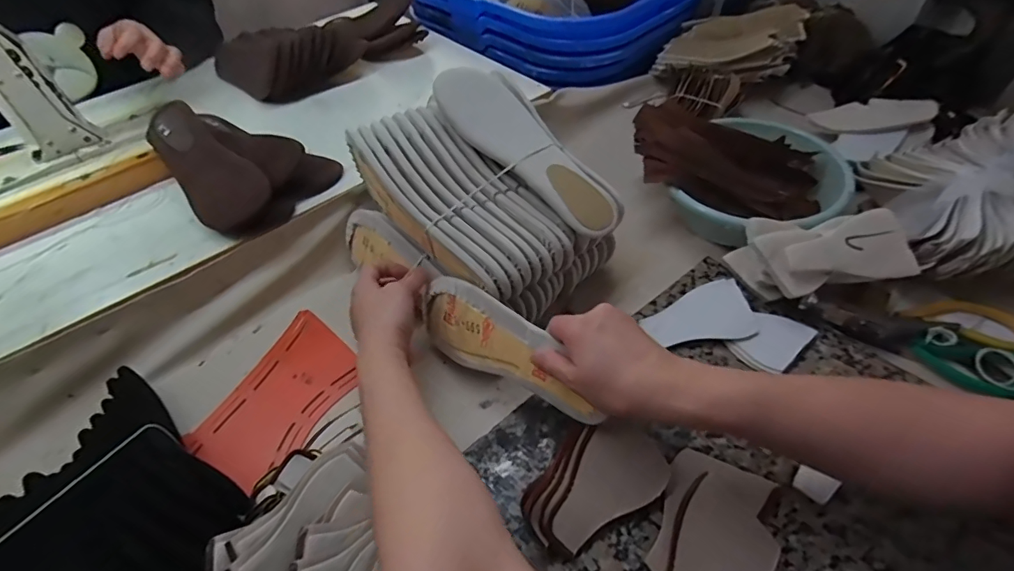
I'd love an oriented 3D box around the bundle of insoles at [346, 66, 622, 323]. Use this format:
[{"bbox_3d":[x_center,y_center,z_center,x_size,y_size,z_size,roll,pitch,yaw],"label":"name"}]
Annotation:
[{"bbox_3d":[-0.014,-0.097,0.521,0.199,0.095,0.260,-41,83,-16],"label":"bundle of insoles"}]

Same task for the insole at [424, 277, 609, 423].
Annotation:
[{"bbox_3d":[-0.005,0.052,0.453,0.208,0.078,0.013,22,26,33],"label":"insole"}]

